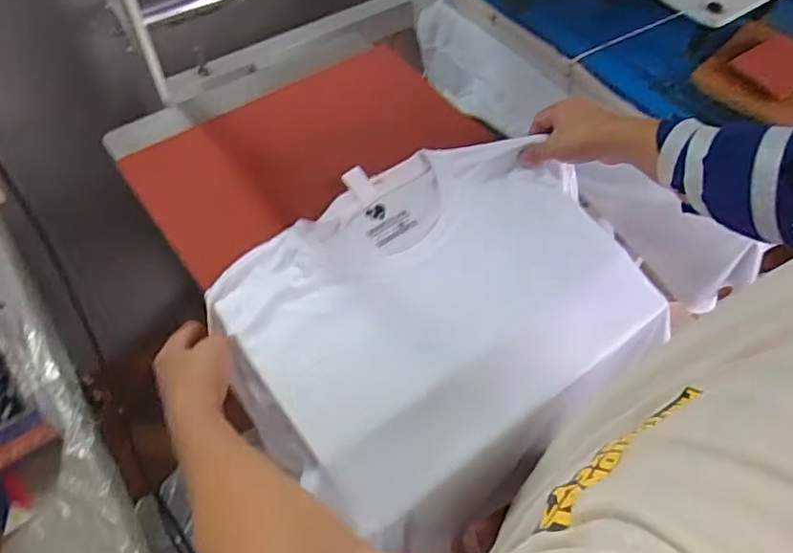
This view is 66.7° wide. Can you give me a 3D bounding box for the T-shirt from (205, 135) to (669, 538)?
[{"bbox_3d":[0.051,0.024,0.634,0.407,0.037,0.335,-32,62,-22],"label":"T-shirt"}]

